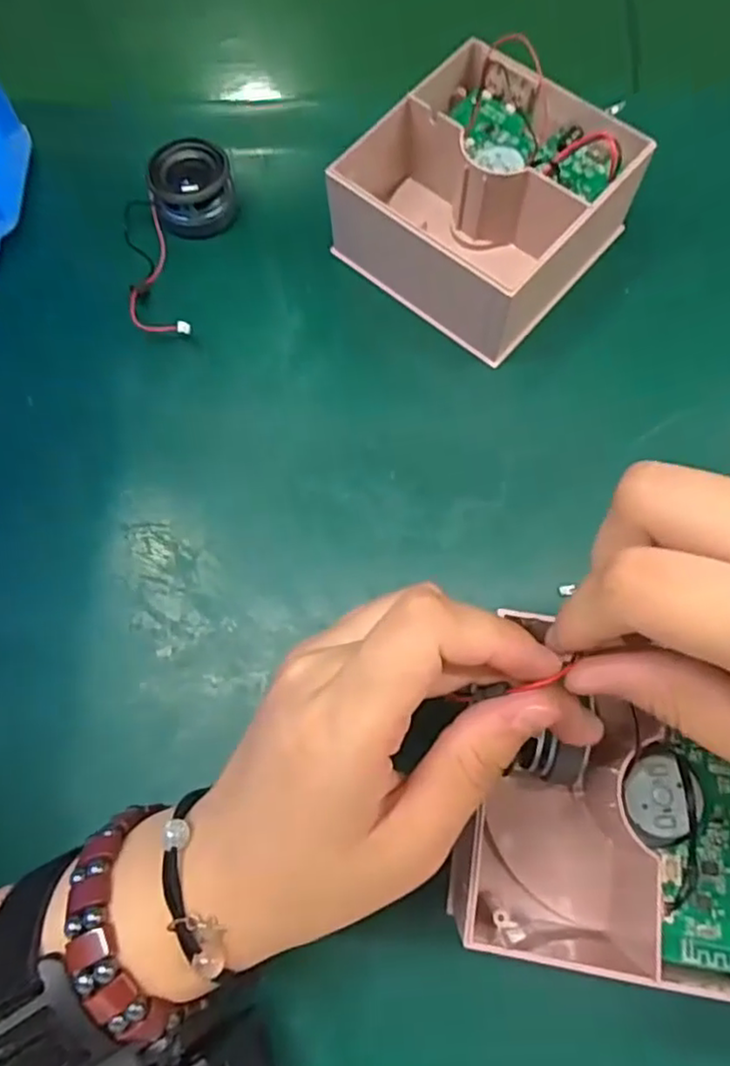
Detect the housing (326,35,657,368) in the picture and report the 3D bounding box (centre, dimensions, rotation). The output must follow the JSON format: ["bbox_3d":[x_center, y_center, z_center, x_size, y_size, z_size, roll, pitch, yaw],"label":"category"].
[{"bbox_3d":[0.056,-0.153,0.296,0.107,0.049,0.112,37,78,14],"label":"housing"}]

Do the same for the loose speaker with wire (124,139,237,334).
[{"bbox_3d":[-0.086,-0.138,0.307,0.056,0.025,0.092,-11,70,-1],"label":"loose speaker with wire"}]

